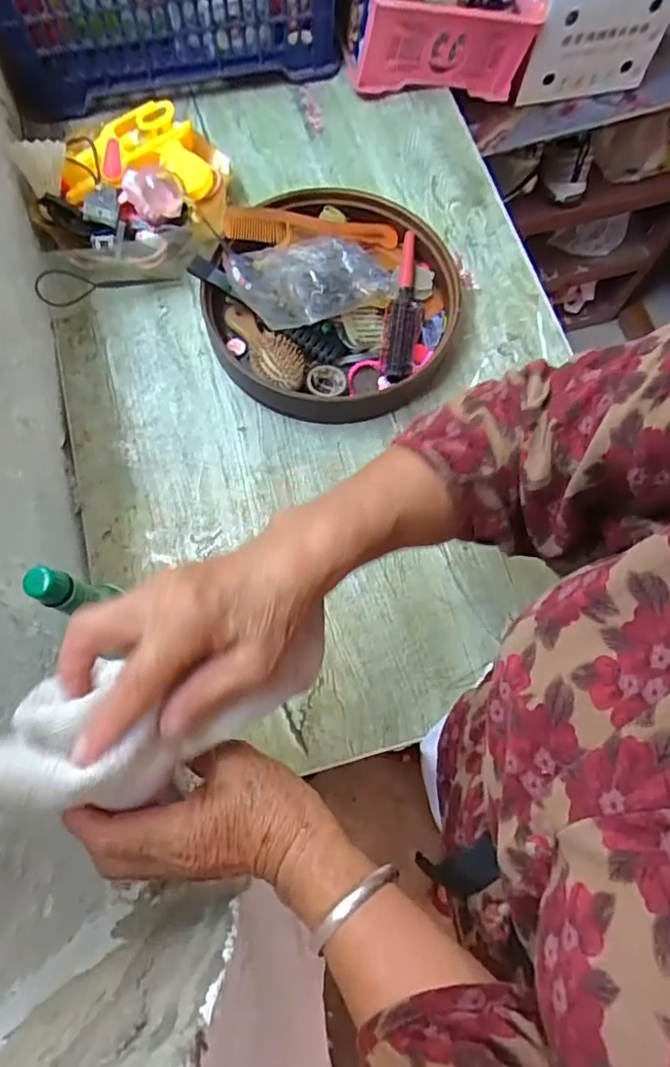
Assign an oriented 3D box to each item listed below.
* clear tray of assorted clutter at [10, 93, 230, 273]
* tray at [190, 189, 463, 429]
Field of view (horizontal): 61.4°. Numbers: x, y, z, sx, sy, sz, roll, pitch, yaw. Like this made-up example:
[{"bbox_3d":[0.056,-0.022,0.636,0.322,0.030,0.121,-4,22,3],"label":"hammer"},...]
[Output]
[{"bbox_3d":[-0.246,-0.420,0.687,0.229,0.093,0.193,-6,73,-1],"label":"clear tray of assorted clutter"},{"bbox_3d":[-0.002,-0.276,0.665,0.284,0.088,0.280,0,73,1],"label":"tray"}]

